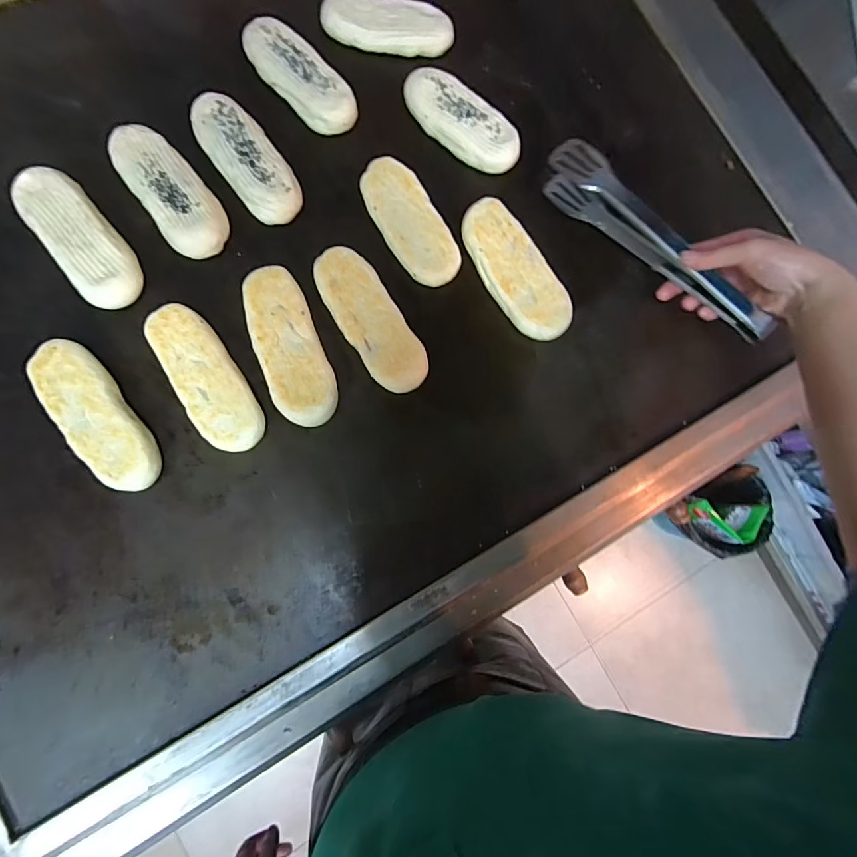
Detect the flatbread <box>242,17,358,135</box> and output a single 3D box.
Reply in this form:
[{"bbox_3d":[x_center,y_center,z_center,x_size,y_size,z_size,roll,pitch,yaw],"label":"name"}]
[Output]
[{"bbox_3d":[-0.139,-0.381,0.490,0.057,0.021,0.147,-42,88,-9],"label":"flatbread"}]

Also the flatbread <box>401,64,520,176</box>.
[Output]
[{"bbox_3d":[0.036,-0.341,0.503,0.147,0.020,0.058,39,80,1],"label":"flatbread"}]

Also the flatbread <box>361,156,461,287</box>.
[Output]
[{"bbox_3d":[-0.019,-0.218,0.481,0.060,0.021,0.145,-32,86,-9],"label":"flatbread"}]

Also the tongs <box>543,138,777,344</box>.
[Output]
[{"bbox_3d":[0.232,-0.192,0.470,0.036,0.061,0.278,-40,77,-9],"label":"tongs"}]

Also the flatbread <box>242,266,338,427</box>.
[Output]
[{"bbox_3d":[-0.136,-0.079,0.444,0.060,0.023,0.156,-20,84,-8],"label":"flatbread"}]

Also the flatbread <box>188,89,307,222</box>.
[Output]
[{"bbox_3d":[-0.188,-0.279,0.471,0.059,0.024,0.146,-37,87,-9],"label":"flatbread"}]

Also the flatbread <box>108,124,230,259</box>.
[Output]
[{"bbox_3d":[-0.260,-0.241,0.456,0.061,0.014,0.145,-34,86,-9],"label":"flatbread"}]

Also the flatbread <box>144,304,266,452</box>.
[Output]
[{"bbox_3d":[-0.211,-0.046,0.435,0.058,0.024,0.150,-34,86,-9],"label":"flatbread"}]

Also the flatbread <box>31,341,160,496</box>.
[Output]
[{"bbox_3d":[-0.307,-0.010,0.419,0.058,0.024,0.157,-36,87,-9],"label":"flatbread"}]

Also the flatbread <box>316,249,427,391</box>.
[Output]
[{"bbox_3d":[-0.058,-0.108,0.457,0.057,0.023,0.157,-33,86,-9],"label":"flatbread"}]

